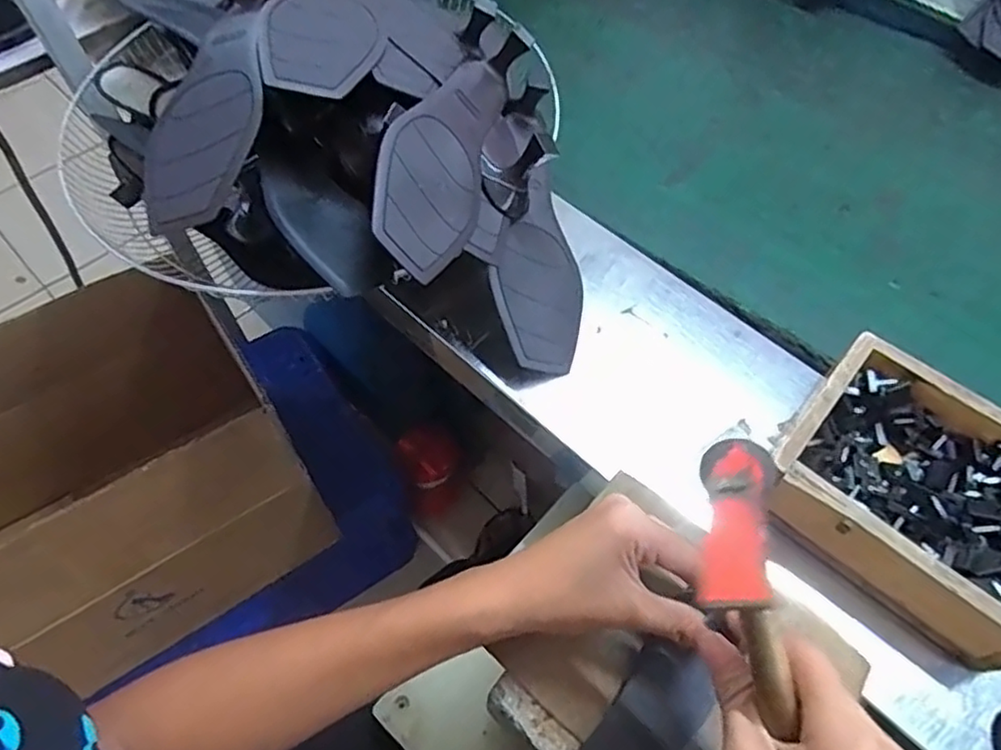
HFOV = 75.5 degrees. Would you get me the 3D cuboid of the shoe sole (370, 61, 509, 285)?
[{"bbox_3d":[-0.041,-0.166,0.468,0.079,0.010,0.212,33,57,-31],"label":"shoe sole"}]

